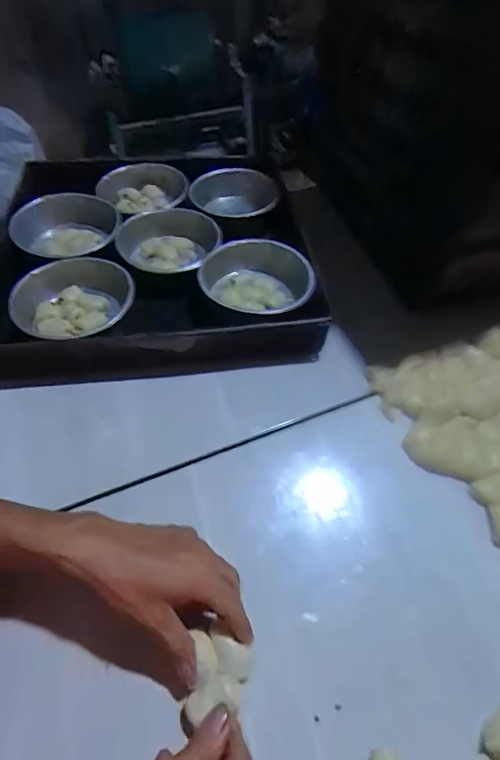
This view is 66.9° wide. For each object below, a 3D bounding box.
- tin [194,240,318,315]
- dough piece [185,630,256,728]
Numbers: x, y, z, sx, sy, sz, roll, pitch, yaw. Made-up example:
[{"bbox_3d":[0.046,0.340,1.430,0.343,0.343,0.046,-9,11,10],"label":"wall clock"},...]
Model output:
[{"bbox_3d":[0.008,-0.141,0.557,0.155,0.050,0.158,0,54,0],"label":"tin"},{"bbox_3d":[-0.023,0.242,0.307,0.051,0.019,0.057,2,54,1],"label":"dough piece"}]

